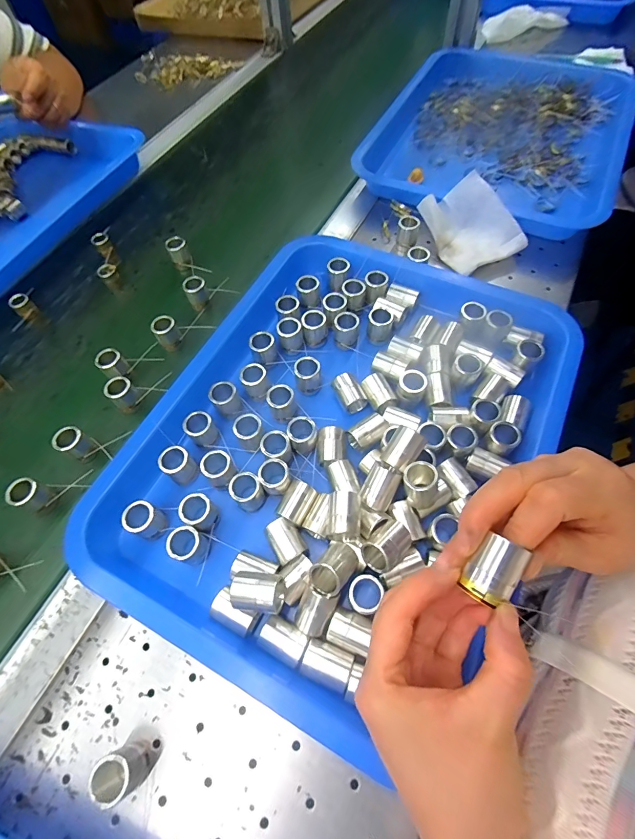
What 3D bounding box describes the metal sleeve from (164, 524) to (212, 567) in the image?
[{"bbox_3d":[-0.093,0.091,0.281,0.021,0.029,0.022,-2,61,3],"label":"metal sleeve"}]

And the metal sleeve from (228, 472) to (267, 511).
[{"bbox_3d":[-0.054,0.056,0.301,0.021,0.033,0.021,-2,61,3],"label":"metal sleeve"}]

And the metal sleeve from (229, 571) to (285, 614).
[{"bbox_3d":[-0.038,0.113,0.256,0.033,0.023,0.022,6,62,7],"label":"metal sleeve"}]

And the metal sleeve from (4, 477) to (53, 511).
[{"bbox_3d":[-0.234,0.063,0.321,0.021,0.029,0.022,-2,61,3],"label":"metal sleeve"}]

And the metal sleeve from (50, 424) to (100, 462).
[{"bbox_3d":[-0.210,0.023,0.343,0.025,0.033,0.022,28,67,18],"label":"metal sleeve"}]

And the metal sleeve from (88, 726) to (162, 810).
[{"bbox_3d":[-0.111,0.202,0.228,0.025,0.032,0.026,-30,63,-12],"label":"metal sleeve"}]

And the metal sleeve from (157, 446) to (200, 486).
[{"bbox_3d":[-0.111,0.035,0.309,0.019,0.023,0.022,40,71,22],"label":"metal sleeve"}]

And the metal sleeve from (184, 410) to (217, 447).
[{"bbox_3d":[-0.097,0.008,0.324,0.021,0.024,0.020,-2,61,3],"label":"metal sleeve"}]

